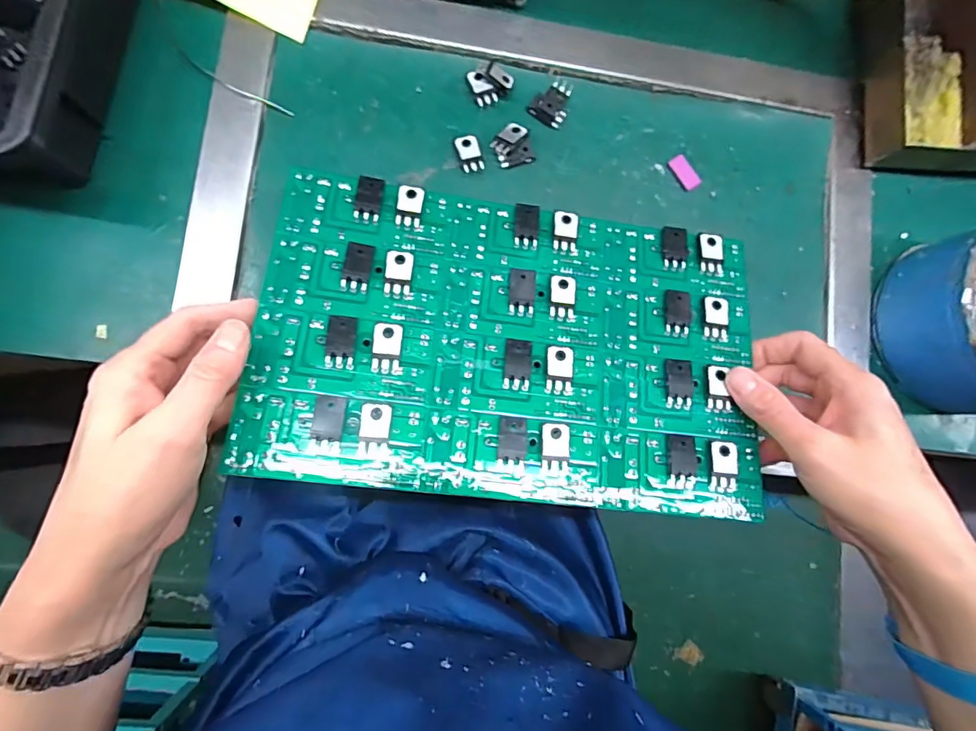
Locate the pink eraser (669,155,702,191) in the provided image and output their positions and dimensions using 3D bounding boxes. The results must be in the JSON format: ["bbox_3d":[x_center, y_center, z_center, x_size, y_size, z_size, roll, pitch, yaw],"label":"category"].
[{"bbox_3d":[0.141,-0.137,0.339,0.012,0.006,0.026,-36,89,-9],"label":"pink eraser"}]

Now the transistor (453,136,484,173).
[{"bbox_3d":[-0.012,-0.143,0.319,0.016,0.004,0.025,-16,86,-8],"label":"transistor"}]

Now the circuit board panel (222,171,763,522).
[{"bbox_3d":[0.018,-0.014,0.268,0.278,0.007,0.172,7,73,-7],"label":"circuit board panel"}]

